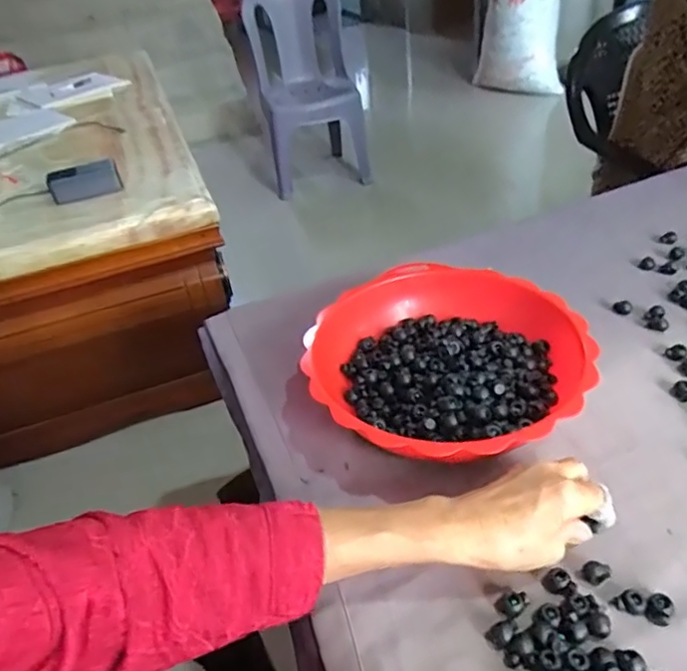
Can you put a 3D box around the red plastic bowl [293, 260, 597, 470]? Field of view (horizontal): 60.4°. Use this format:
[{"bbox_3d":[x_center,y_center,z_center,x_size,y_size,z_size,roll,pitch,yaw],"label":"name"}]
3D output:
[{"bbox_3d":[0.089,0.034,0.529,0.232,0.071,0.233,-5,36,4],"label":"red plastic bowl"}]

